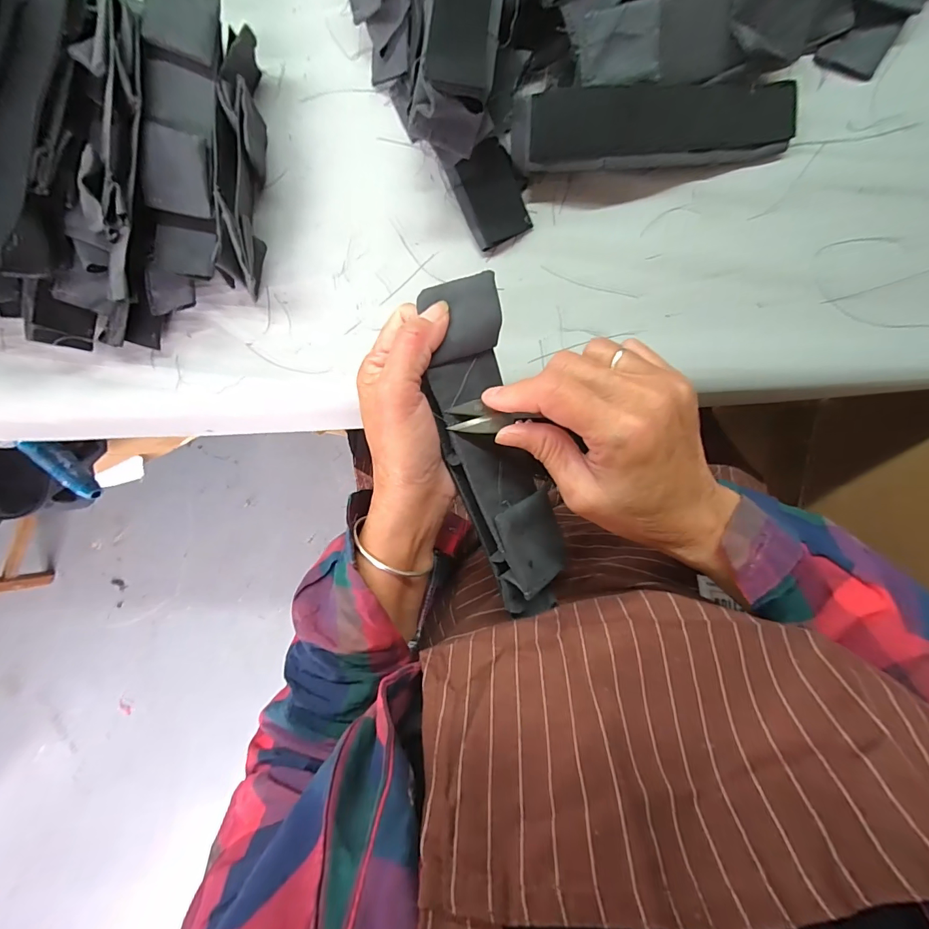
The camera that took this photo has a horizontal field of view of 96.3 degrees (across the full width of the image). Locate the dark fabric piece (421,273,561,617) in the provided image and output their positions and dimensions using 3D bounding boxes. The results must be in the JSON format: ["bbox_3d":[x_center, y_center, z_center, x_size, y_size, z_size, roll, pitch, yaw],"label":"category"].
[{"bbox_3d":[0.020,0.001,0.247,0.051,0.039,0.208,-14,102,7],"label":"dark fabric piece"}]

